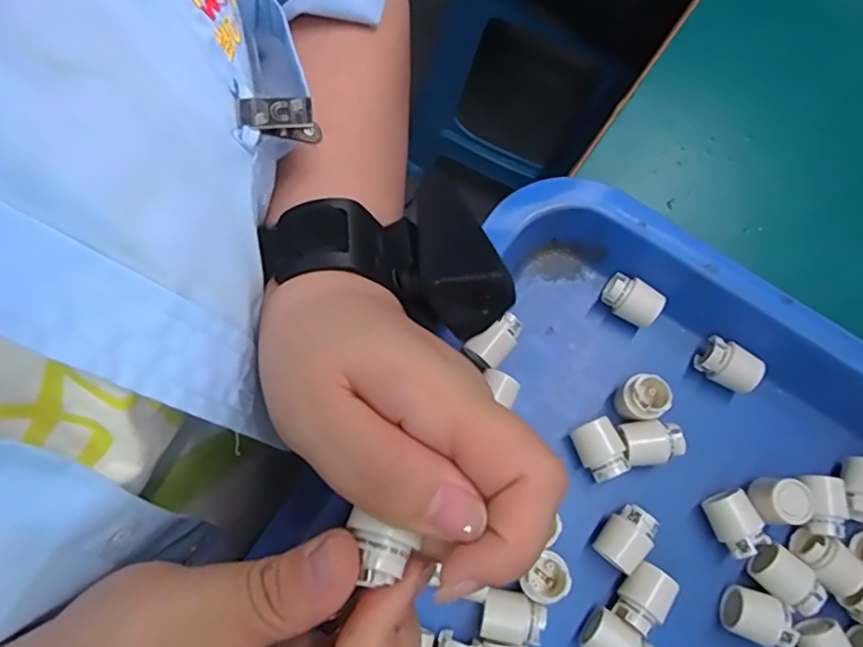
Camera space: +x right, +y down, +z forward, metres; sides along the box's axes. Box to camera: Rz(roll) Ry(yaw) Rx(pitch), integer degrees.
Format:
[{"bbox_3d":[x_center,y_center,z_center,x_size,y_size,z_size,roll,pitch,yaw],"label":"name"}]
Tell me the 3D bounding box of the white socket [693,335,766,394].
[{"bbox_3d":[0.151,0.022,0.301,0.029,0.021,0.019,32,78,4],"label":"white socket"}]

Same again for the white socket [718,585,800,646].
[{"bbox_3d":[0.146,0.133,0.269,0.027,0.018,0.021,19,77,1],"label":"white socket"}]

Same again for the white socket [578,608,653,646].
[{"bbox_3d":[0.079,0.141,0.262,0.028,0.020,0.020,41,79,6],"label":"white socket"}]

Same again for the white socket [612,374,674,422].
[{"bbox_3d":[0.101,0.038,0.290,0.022,0.027,0.021,1,78,-3],"label":"white socket"}]

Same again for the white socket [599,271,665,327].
[{"bbox_3d":[0.103,-0.011,0.308,0.030,0.021,0.019,38,78,5],"label":"white socket"}]

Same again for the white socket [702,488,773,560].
[{"bbox_3d":[0.141,0.093,0.278,0.019,0.021,0.028,-22,80,-8],"label":"white socket"}]

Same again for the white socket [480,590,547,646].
[{"bbox_3d":[0.035,0.129,0.263,0.027,0.025,0.020,9,77,-1],"label":"white socket"}]

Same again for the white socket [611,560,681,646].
[{"bbox_3d":[0.093,0.124,0.269,0.020,0.026,0.030,43,79,6],"label":"white socket"}]

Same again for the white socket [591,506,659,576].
[{"bbox_3d":[0.088,0.098,0.273,0.020,0.021,0.027,39,78,5],"label":"white socket"}]

